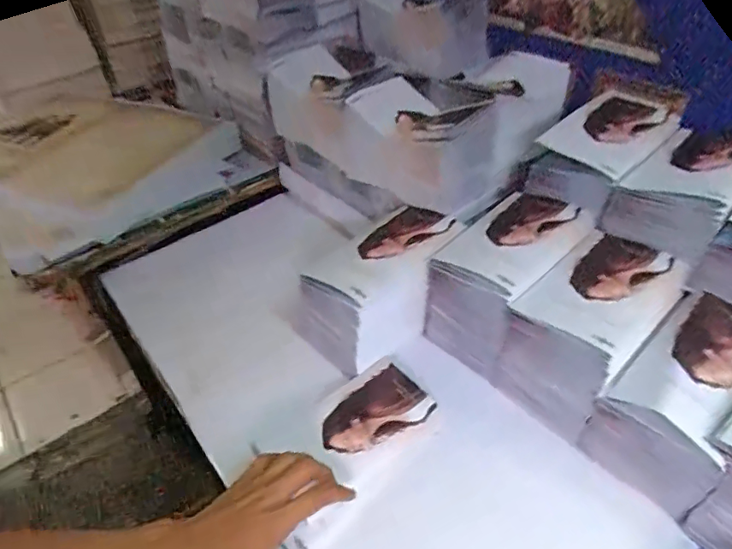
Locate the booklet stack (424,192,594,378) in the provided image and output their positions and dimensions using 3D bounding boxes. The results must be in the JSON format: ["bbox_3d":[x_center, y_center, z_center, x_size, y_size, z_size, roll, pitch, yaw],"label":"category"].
[{"bbox_3d":[0.171,0.004,0.602,0.177,0.136,0.110,-32,49,-29],"label":"booklet stack"}]

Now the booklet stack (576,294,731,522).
[{"bbox_3d":[0.311,0.121,0.493,0.167,0.120,0.102,-34,50,-31],"label":"booklet stack"}]

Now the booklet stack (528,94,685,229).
[{"bbox_3d":[0.298,-0.154,0.620,0.185,0.071,0.111,-33,50,-30],"label":"booklet stack"}]

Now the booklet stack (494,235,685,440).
[{"bbox_3d":[0.240,0.057,0.544,0.108,0.131,0.178,32,52,33],"label":"booklet stack"}]

